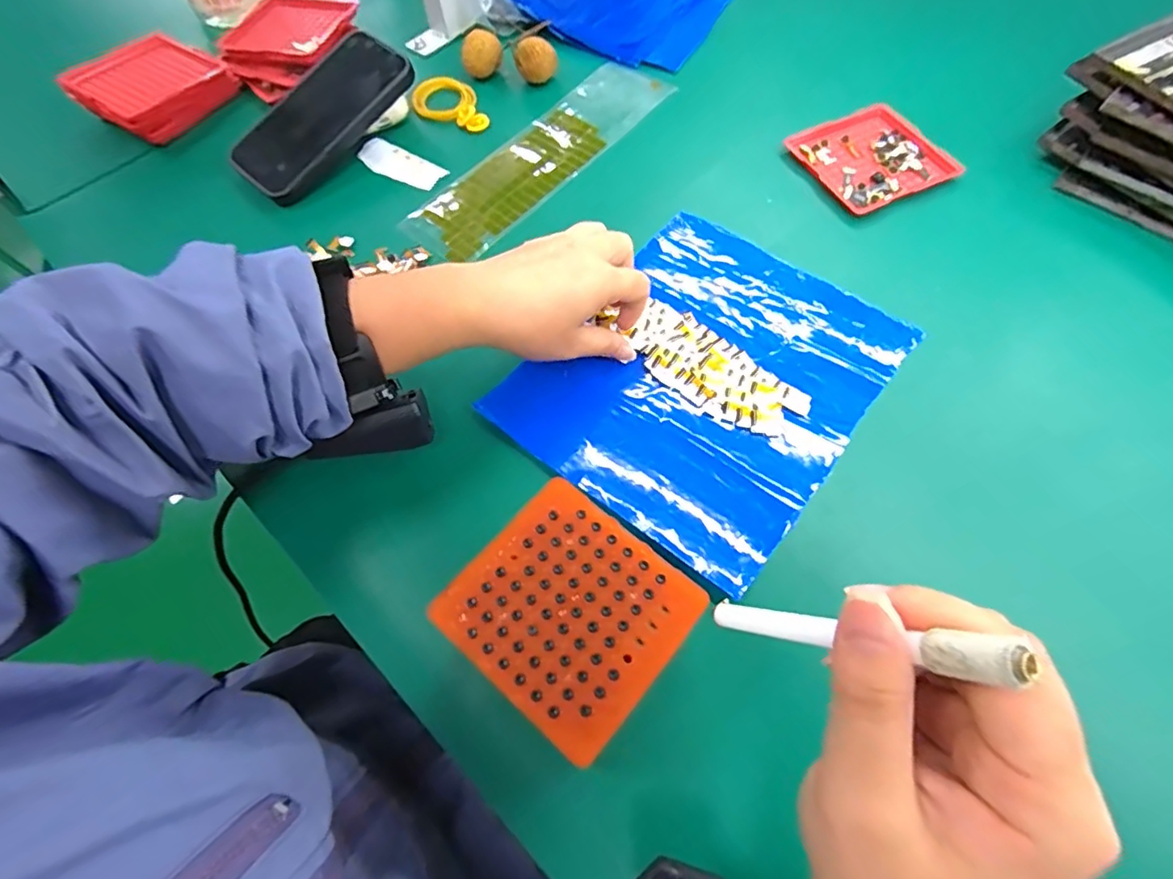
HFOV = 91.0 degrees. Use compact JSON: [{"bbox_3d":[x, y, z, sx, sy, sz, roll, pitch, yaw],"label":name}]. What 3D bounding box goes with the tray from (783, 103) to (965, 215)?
[{"bbox_3d":[0.229,-0.227,0.462,0.102,0.011,0.101,-22,65,-9],"label":"tray"}]

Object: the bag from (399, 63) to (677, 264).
[{"bbox_3d":[-0.034,-0.240,0.480,0.074,0.008,0.264,38,70,19],"label":"bag"}]

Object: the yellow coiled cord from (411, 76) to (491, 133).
[{"bbox_3d":[-0.123,-0.296,0.510,0.055,0.015,0.074,-18,64,-7],"label":"yellow coiled cord"}]

